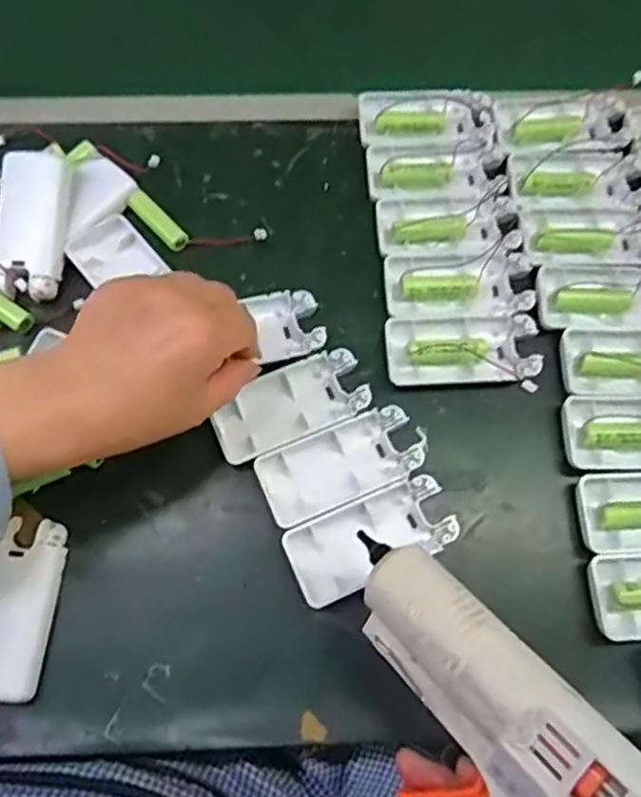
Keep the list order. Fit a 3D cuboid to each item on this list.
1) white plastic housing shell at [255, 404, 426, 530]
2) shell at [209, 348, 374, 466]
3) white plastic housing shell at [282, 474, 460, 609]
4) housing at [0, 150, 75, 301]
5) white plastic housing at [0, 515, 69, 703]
[{"bbox_3d":[0.012,0.040,0.390,0.093,0.011,0.046,-22,74,-7],"label":"white plastic housing shell"},{"bbox_3d":[-0.019,0.005,0.404,0.094,0.011,0.047,-22,74,-7],"label":"shell"},{"bbox_3d":[0.029,0.080,0.376,0.094,0.014,0.045,-22,74,-7],"label":"white plastic housing shell"},{"bbox_3d":[-0.190,-0.115,0.430,0.046,0.019,0.094,4,72,1],"label":"housing"},{"bbox_3d":[-0.170,0.116,0.364,0.043,0.015,0.093,5,72,2],"label":"white plastic housing"}]

